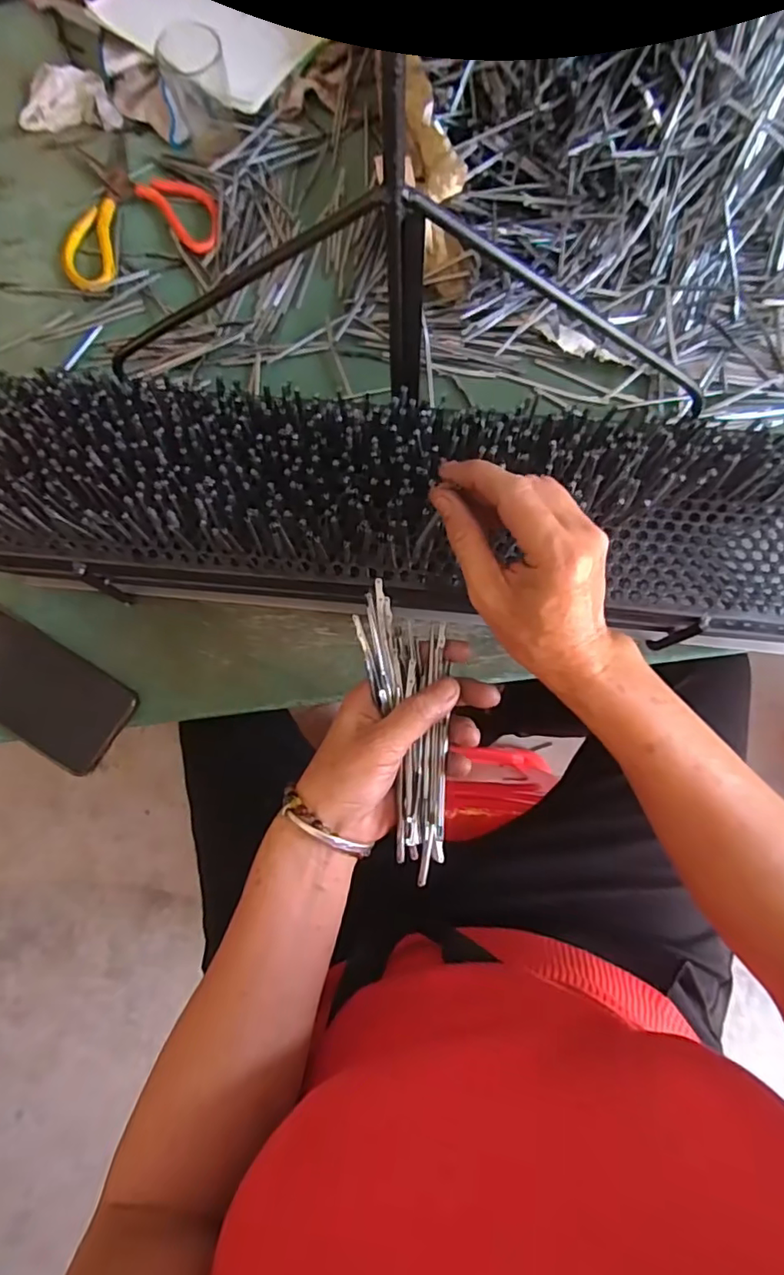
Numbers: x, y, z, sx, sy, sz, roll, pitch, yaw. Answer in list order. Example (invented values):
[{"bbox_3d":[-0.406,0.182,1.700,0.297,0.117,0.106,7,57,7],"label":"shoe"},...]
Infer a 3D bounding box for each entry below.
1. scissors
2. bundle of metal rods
[{"bbox_3d":[-0.257,-0.427,0.554,0.153,0.013,0.172,-20,79,-3],"label":"scissors"},{"bbox_3d":[0.012,0.053,0.337,0.051,0.017,0.166,-7,81,0],"label":"bundle of metal rods"}]

